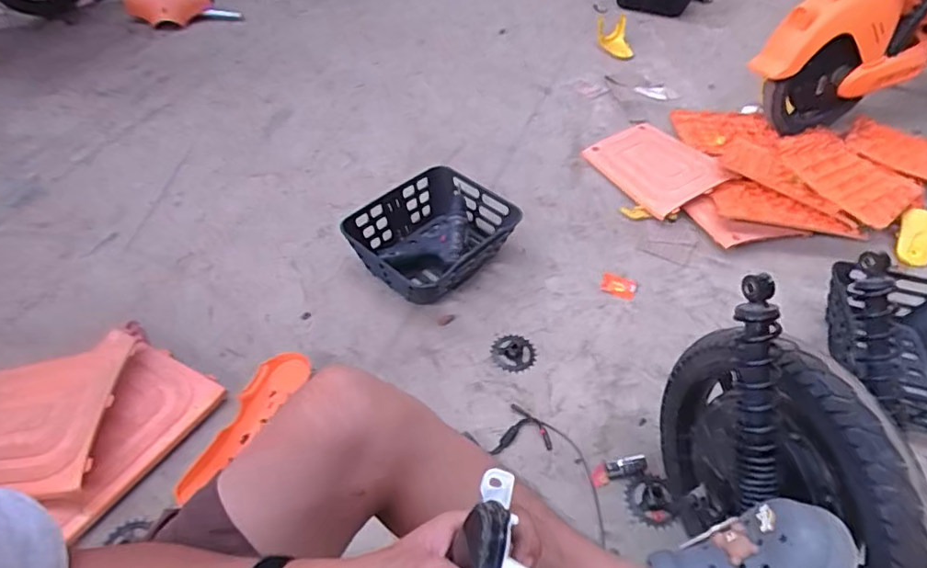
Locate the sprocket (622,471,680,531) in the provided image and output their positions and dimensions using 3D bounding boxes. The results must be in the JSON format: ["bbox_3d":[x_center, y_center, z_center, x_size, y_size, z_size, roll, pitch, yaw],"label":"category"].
[{"bbox_3d":[0.300,0.346,0.884,0.080,0.009,0.088,2,48,-2],"label":"sprocket"}]

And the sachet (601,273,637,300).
[{"bbox_3d":[0.339,0.004,1.204,0.074,0.007,0.061,15,49,10],"label":"sachet"}]

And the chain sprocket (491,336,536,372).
[{"bbox_3d":[0.099,0.134,1.071,0.086,0.008,0.079,2,48,-2],"label":"chain sprocket"}]

